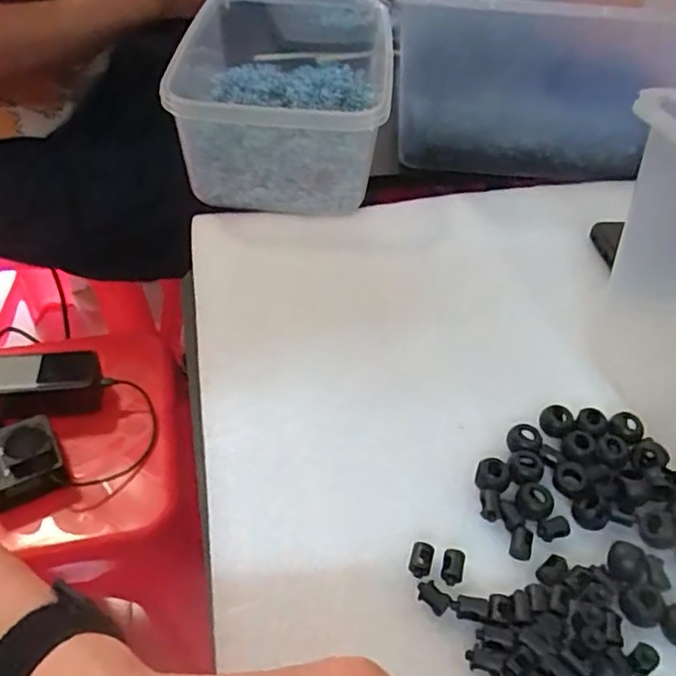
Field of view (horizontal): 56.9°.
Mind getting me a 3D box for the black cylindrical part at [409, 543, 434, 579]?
[{"bbox_3d":[0.037,0.100,0.280,0.009,0.006,0.015,12,47,10],"label":"black cylindrical part"}]

